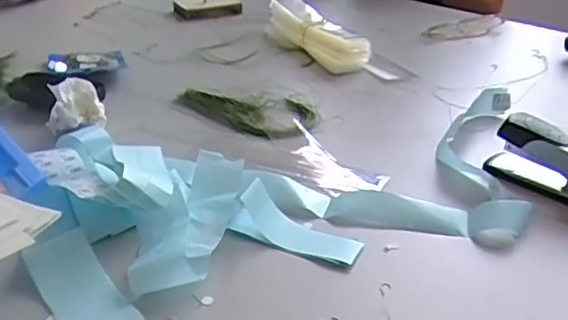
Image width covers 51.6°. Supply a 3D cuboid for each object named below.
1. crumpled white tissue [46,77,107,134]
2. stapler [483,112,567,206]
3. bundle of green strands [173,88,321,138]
[{"bbox_3d":[-0.212,-0.057,0.593,0.056,0.047,0.022,-10,32,-18],"label":"crumpled white tissue"},{"bbox_3d":[0.242,0.006,0.518,0.119,0.062,0.034,22,36,33],"label":"stapler"},{"bbox_3d":[-0.043,-0.060,0.675,0.167,0.013,0.097,13,32,20],"label":"bundle of green strands"}]

